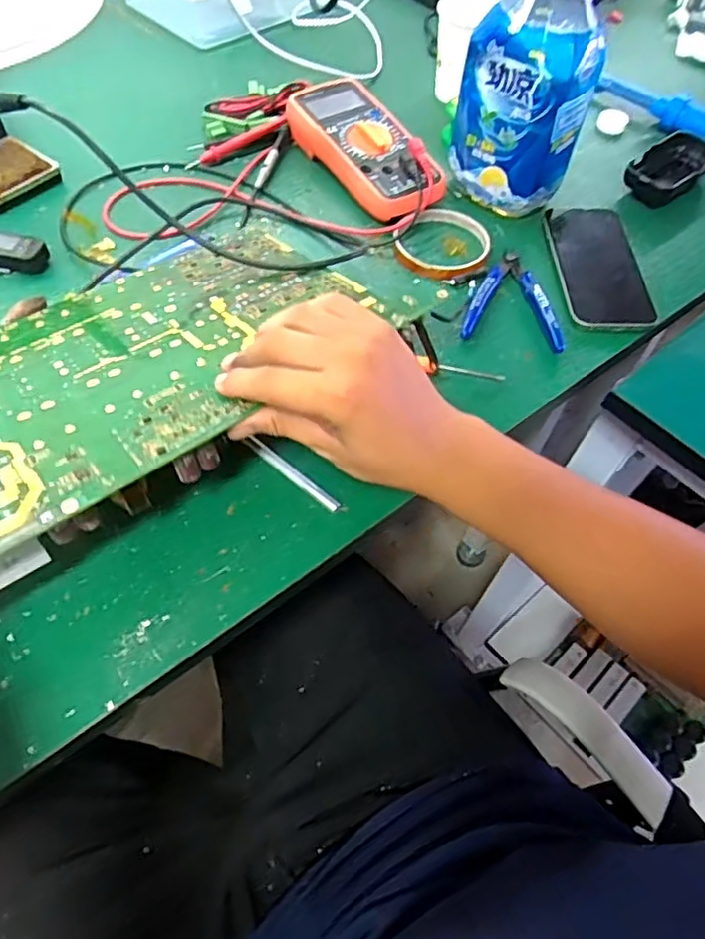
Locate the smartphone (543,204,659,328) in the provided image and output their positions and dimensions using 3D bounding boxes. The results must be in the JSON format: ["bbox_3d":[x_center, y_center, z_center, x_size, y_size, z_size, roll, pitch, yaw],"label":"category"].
[{"bbox_3d":[0.209,-0.177,0.540,0.072,0.012,0.154,4,57,-2],"label":"smartphone"}]

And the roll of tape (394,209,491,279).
[{"bbox_3d":[0.078,-0.194,0.540,0.077,0.013,0.081,2,57,-3],"label":"roll of tape"}]

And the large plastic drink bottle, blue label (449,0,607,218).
[{"bbox_3d":[0.146,-0.322,0.523,0.106,0.188,0.116,18,57,7],"label":"large plastic drink bottle, blue label"}]

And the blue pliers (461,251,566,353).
[{"bbox_3d":[0.127,-0.138,0.506,0.076,0.015,0.103,8,57,0],"label":"blue pliers"}]

